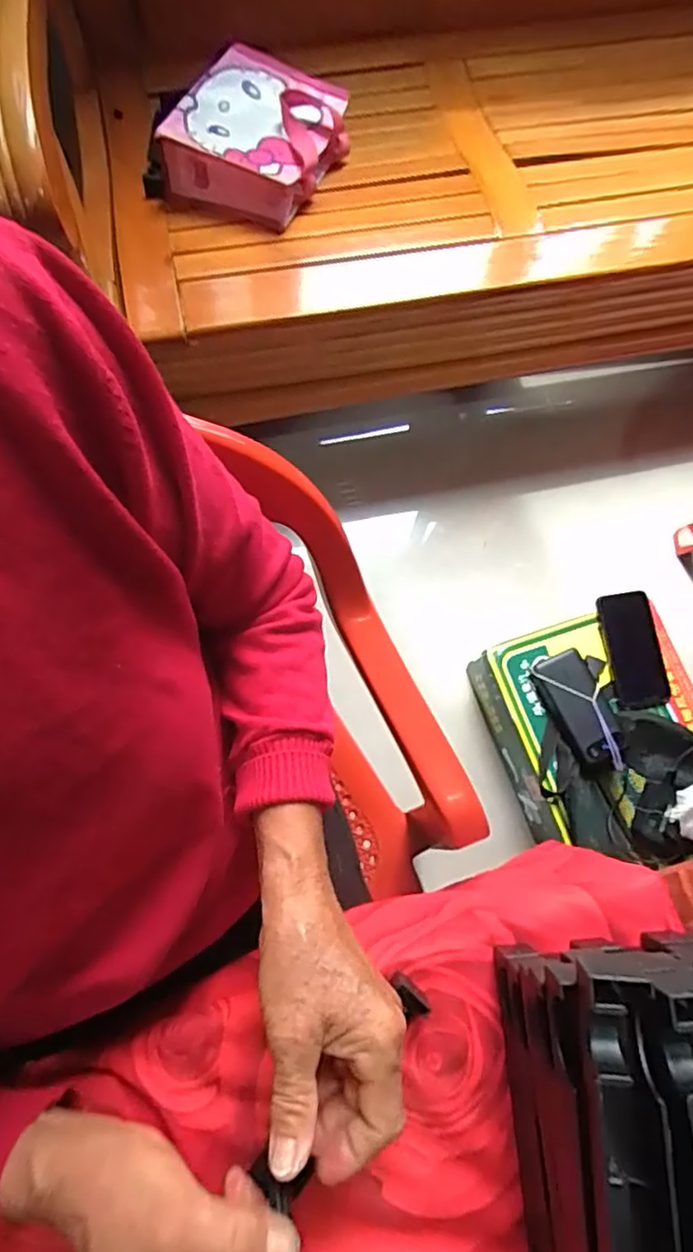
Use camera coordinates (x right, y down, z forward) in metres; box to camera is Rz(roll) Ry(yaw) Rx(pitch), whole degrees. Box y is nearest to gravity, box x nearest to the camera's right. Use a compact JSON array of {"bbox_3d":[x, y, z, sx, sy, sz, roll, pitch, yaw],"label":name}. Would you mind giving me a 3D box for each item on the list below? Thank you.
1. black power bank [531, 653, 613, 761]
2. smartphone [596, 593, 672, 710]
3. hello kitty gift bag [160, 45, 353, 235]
[{"bbox_3d":[0.327,0.110,0.845,0.067,0.023,0.147,-21,78,-7],"label":"black power bank"},{"bbox_3d":[0.423,0.035,0.890,0.074,0.011,0.166,-11,84,10],"label":"smartphone"},{"bbox_3d":[-0.122,-0.665,0.819,0.204,0.073,0.250,25,77,4],"label":"hello kitty gift bag"}]

